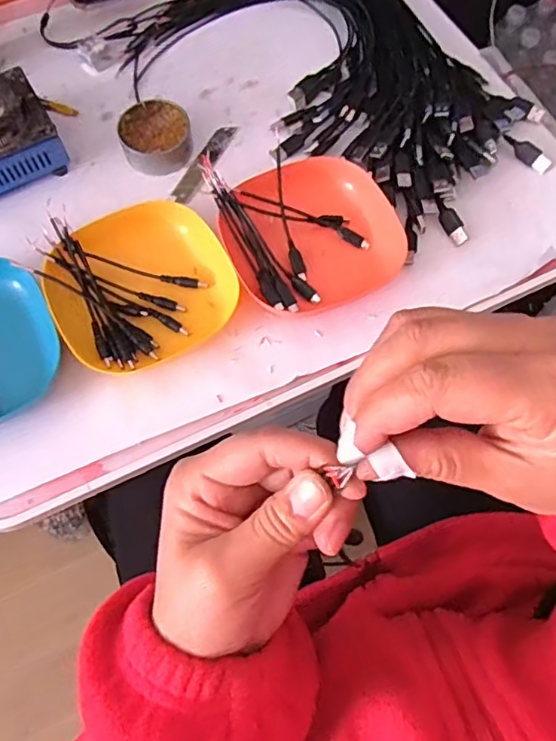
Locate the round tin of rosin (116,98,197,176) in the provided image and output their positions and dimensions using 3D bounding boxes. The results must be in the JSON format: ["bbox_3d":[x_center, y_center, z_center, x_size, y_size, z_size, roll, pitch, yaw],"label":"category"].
[{"bbox_3d":[-0.112,-0.214,0.523,0.063,0.025,0.064,0,69,0],"label":"round tin of rosin"}]

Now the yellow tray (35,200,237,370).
[{"bbox_3d":[-0.110,-0.071,0.463,0.138,0.029,0.122,-31,72,-11],"label":"yellow tray"}]

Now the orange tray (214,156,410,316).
[{"bbox_3d":[0.025,-0.113,0.478,0.134,0.029,0.123,-22,71,-8],"label":"orange tray"}]

